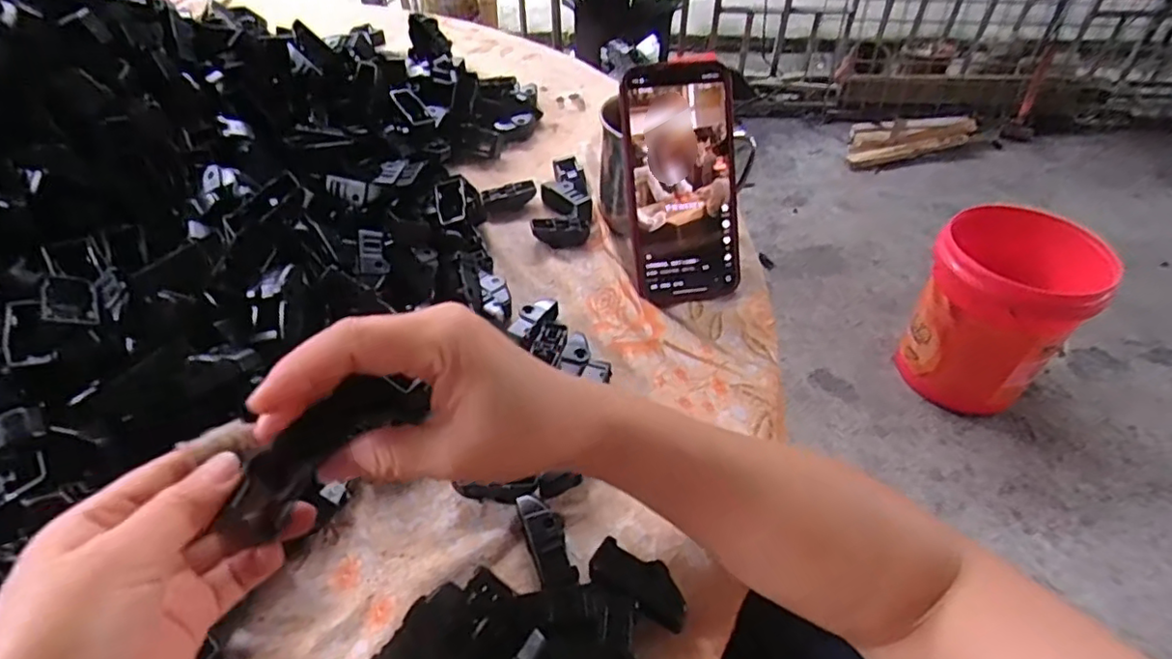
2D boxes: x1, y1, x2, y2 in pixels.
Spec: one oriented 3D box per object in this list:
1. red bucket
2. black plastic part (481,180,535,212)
[{"bbox_3d":[0.794,-0.046,1.186,0.267,0.381,0.313,30,54,25],"label":"red bucket"},{"bbox_3d":[-0.064,-0.110,0.504,0.044,0.014,0.017,-11,48,-10],"label":"black plastic part"}]

